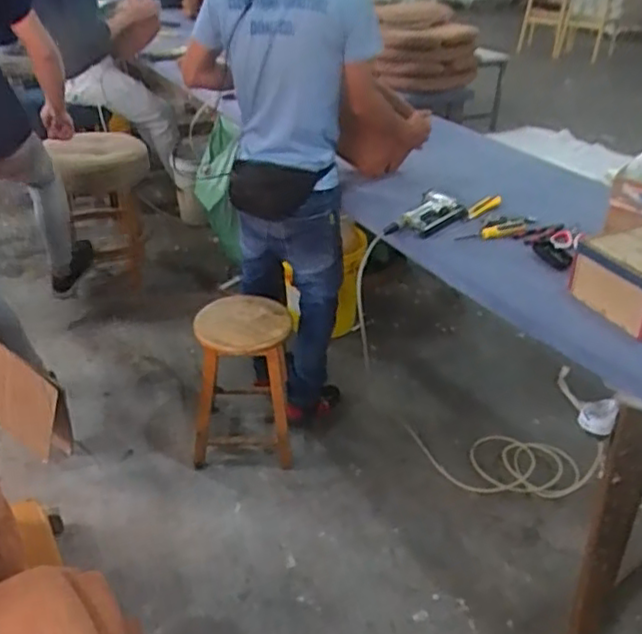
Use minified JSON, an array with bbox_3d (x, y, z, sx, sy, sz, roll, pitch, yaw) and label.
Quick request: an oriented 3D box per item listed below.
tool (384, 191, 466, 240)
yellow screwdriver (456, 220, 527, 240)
[{"bbox_3d":[0.260,-0.239,1.617,0.121,0.057,0.201,25,39,32],"label":"tool"},{"bbox_3d":[0.409,-0.204,1.591,0.168,0.030,0.030,-11,30,4],"label":"yellow screwdriver"}]

